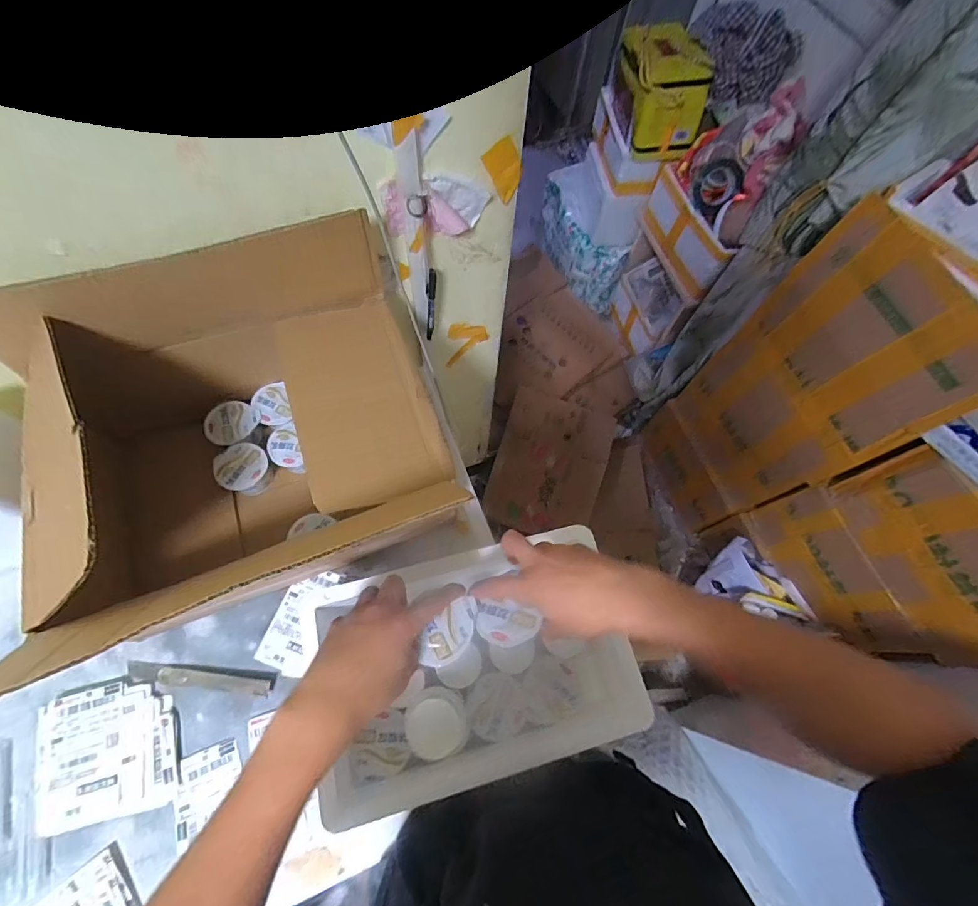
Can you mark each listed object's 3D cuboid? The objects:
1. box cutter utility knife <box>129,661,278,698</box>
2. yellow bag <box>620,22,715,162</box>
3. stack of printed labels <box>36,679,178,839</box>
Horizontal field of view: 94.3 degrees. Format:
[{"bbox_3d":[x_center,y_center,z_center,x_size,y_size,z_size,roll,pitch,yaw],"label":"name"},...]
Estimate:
[{"bbox_3d":[-0.355,0.280,0.562,0.177,0.004,0.024,7,65,-3],"label":"box cutter utility knife"},{"bbox_3d":[0.463,-0.997,1.247,0.176,0.195,0.327,-3,68,-5],"label":"yellow bag"},{"bbox_3d":[-0.444,0.345,0.528,0.139,0.021,0.140,-13,69,-8],"label":"stack of printed labels"}]

